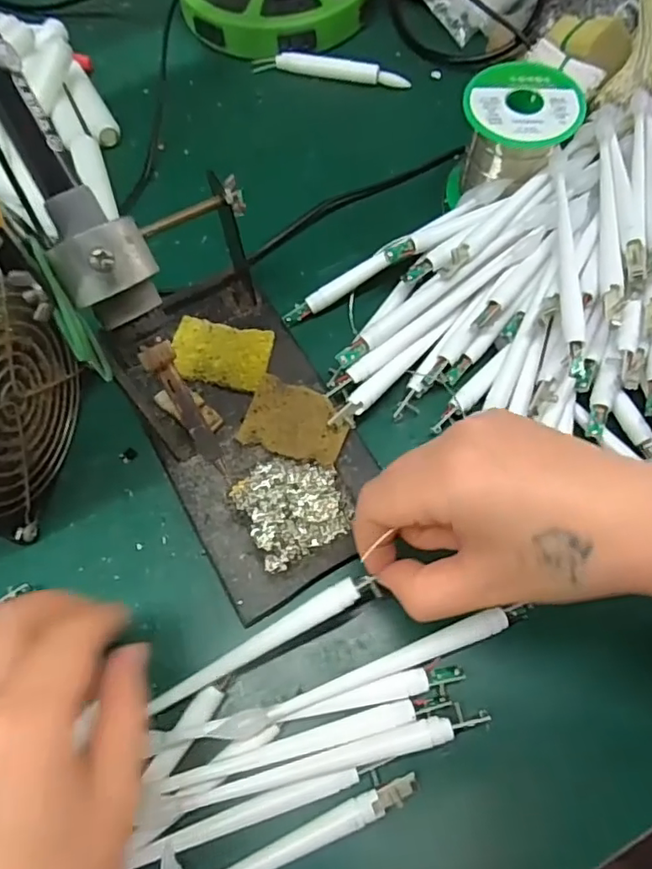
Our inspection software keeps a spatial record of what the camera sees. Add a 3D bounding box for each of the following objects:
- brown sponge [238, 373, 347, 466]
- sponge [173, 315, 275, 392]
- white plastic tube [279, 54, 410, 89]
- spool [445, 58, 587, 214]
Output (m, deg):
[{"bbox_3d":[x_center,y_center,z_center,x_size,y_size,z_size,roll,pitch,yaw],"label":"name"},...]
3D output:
[{"bbox_3d":[-0.015,-0.007,0.315,0.054,0.007,0.038,18,68,8],"label":"brown sponge"},{"bbox_3d":[-0.061,-0.047,0.337,0.056,0.004,0.038,11,67,5],"label":"sponge"},{"bbox_3d":[0.013,-0.276,0.442,0.101,0.010,0.011,11,67,5],"label":"white plastic tube"},{"bbox_3d":[0.114,-0.182,0.371,0.067,0.070,0.067,-10,67,-3],"label":"spool"}]

